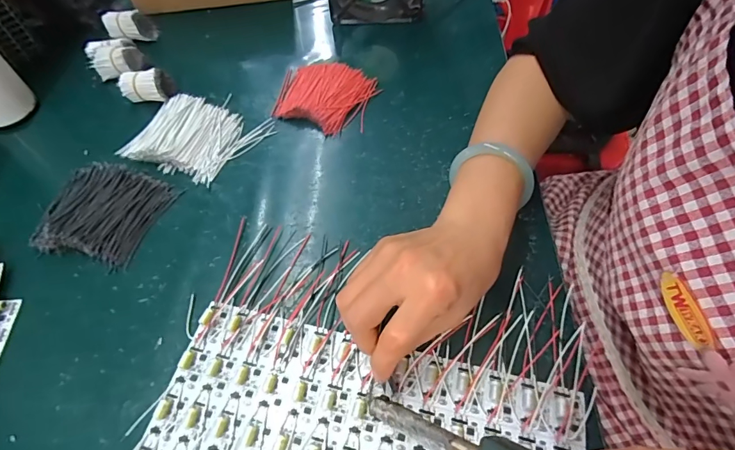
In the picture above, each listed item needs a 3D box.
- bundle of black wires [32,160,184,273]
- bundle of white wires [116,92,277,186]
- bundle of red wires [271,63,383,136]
[{"bbox_3d":[-0.244,-0.013,0.369,0.095,0.020,0.098,17,59,12],"label":"bundle of black wires"},{"bbox_3d":[-0.178,-0.098,0.418,0.119,0.015,0.109,25,61,17],"label":"bundle of white wires"},{"bbox_3d":[-0.049,-0.146,0.449,0.108,0.017,0.094,15,58,11],"label":"bundle of red wires"}]

